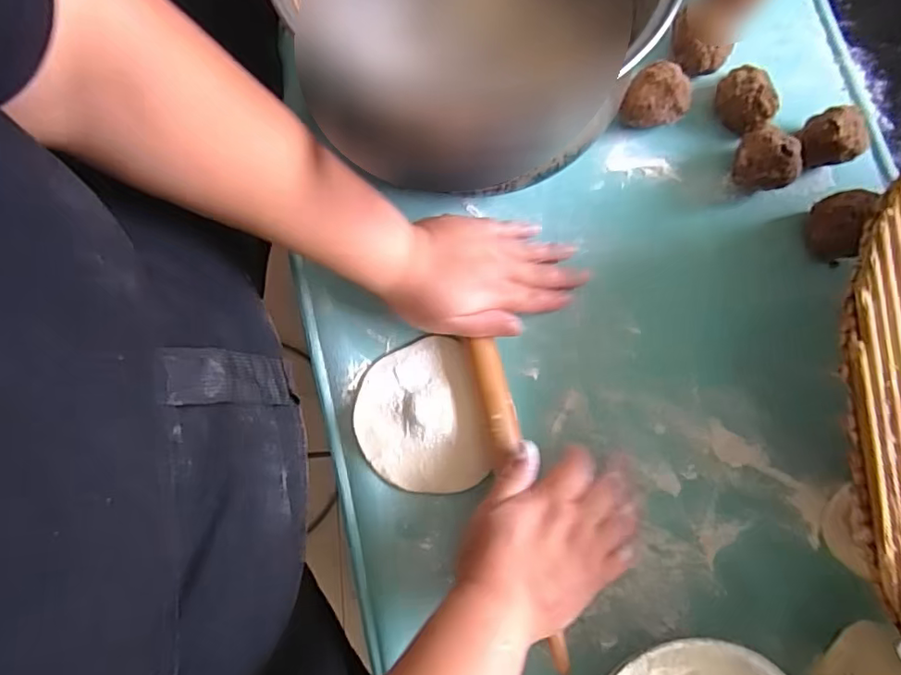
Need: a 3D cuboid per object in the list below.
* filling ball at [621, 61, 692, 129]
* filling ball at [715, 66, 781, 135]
[{"bbox_3d":[0.163,-0.187,0.454,0.046,0.040,0.042,0,79,0],"label":"filling ball"},{"bbox_3d":[0.236,-0.189,0.458,0.047,0.041,0.037,39,82,7],"label":"filling ball"}]

